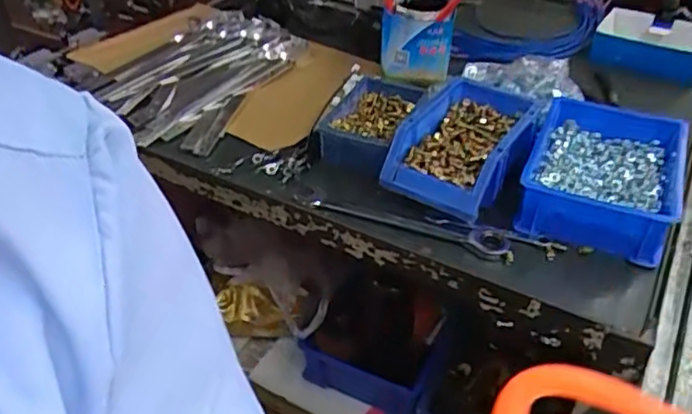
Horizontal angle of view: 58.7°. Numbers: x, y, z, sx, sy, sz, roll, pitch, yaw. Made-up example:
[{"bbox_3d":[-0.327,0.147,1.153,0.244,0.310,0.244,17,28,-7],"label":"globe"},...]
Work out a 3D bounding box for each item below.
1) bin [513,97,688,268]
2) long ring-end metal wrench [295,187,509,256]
[{"bbox_3d":[0.275,-0.035,0.658,0.151,0.064,0.201,16,41,19],"label":"bin"},{"bbox_3d":[0.054,0.011,0.653,0.232,0.008,0.031,14,41,17],"label":"long ring-end metal wrench"}]

